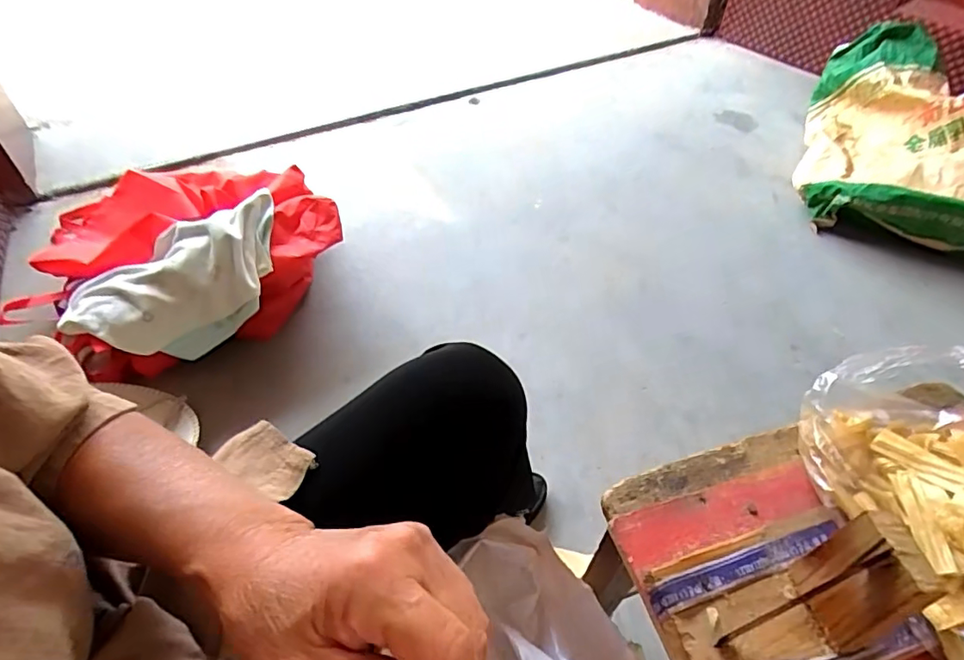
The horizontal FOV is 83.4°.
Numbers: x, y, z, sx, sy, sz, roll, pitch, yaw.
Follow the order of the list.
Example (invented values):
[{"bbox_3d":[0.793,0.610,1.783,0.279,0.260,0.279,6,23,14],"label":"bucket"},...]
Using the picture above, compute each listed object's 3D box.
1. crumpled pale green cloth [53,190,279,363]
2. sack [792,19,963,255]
[{"bbox_3d":[-0.507,-0.078,0.923,0.362,0.150,0.187,-23,53,-21],"label":"crumpled pale green cloth"},{"bbox_3d":[1.083,-0.488,1.369,0.456,0.256,0.634,18,50,14],"label":"sack"}]

